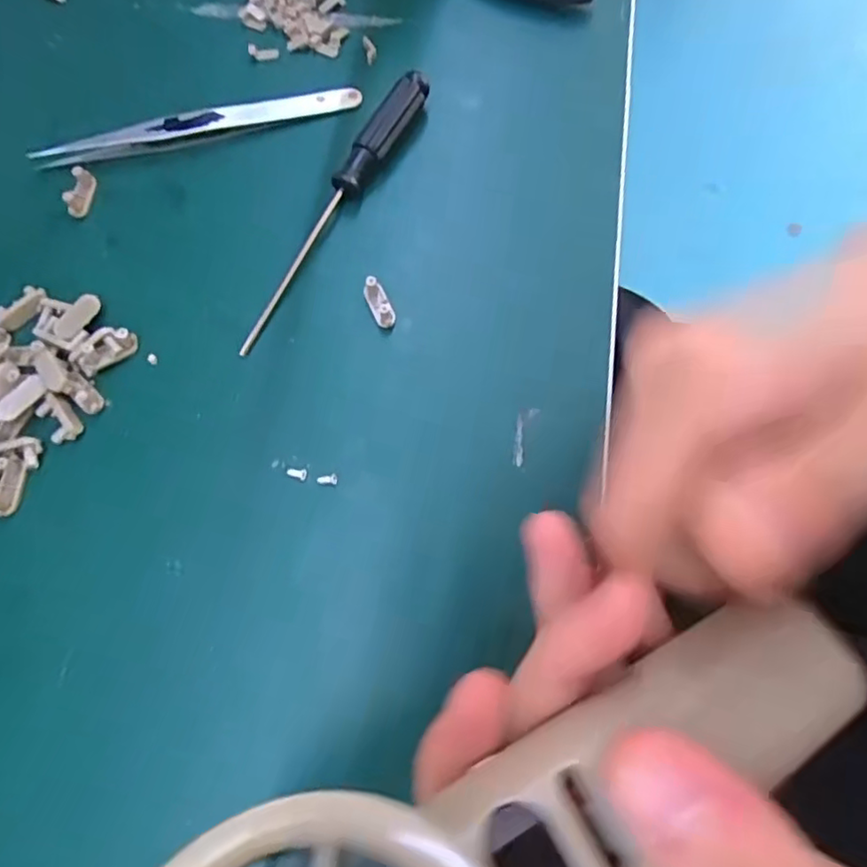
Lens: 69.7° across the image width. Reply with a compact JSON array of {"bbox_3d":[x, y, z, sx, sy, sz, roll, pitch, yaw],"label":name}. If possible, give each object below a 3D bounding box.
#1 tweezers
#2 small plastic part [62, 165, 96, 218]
[{"bbox_3d":[-0.093,-0.124,0.251,0.128,0.007,0.011,-16,71,-5],"label":"tweezers"},{"bbox_3d":[-0.137,-0.094,0.240,0.005,0.010,0.019,6,71,3],"label":"small plastic part"}]

